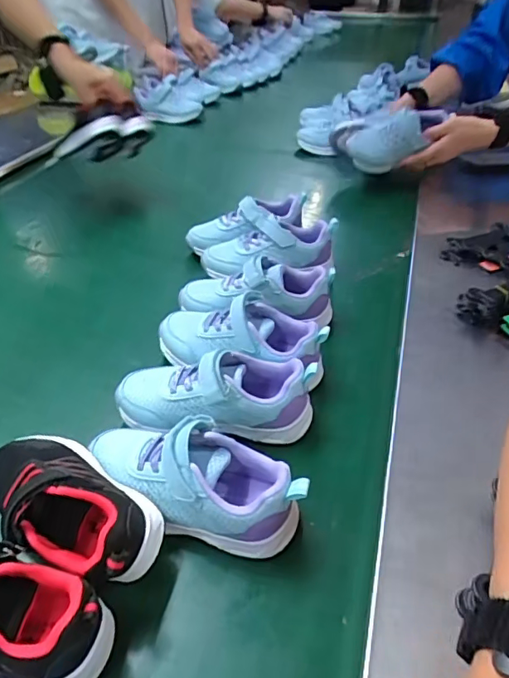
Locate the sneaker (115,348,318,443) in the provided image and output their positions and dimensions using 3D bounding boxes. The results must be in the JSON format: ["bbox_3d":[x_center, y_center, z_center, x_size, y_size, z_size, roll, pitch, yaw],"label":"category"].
[{"bbox_3d":[-0.037,0.049,0.476,0.182,0.075,0.082,-1,36,1],"label":"sneaker"}]

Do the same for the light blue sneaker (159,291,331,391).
[{"bbox_3d":[-0.014,-0.005,0.535,0.181,0.072,0.073,8,37,12],"label":"light blue sneaker"}]

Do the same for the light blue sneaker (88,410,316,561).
[{"bbox_3d":[-0.047,0.109,0.402,0.176,0.080,0.074,18,40,24],"label":"light blue sneaker"}]

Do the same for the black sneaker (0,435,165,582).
[{"bbox_3d":[-0.137,0.122,0.372,0.150,0.081,0.081,23,48,30],"label":"black sneaker"}]

